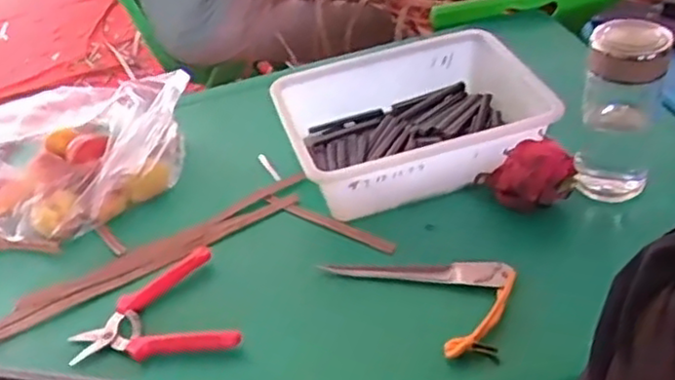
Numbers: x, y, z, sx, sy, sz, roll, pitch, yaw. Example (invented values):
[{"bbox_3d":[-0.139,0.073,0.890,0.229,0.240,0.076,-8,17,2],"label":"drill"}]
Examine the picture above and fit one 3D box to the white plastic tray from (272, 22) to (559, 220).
[{"bbox_3d":[0.079,-0.078,0.776,0.257,0.083,0.200,-13,38,-5],"label":"white plastic tray"}]

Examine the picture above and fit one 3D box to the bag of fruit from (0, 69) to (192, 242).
[{"bbox_3d":[-0.304,-0.056,0.790,0.268,0.124,0.183,-22,40,-16],"label":"bag of fruit"}]

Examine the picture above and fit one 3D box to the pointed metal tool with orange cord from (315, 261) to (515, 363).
[{"bbox_3d":[0.065,0.098,0.630,0.171,0.017,0.103,5,44,13],"label":"pointed metal tool with orange cord"}]

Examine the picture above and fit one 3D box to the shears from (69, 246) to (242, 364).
[{"bbox_3d":[-0.167,0.105,0.665,0.150,0.016,0.116,-8,42,-1],"label":"shears"}]

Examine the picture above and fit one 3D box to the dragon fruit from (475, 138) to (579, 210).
[{"bbox_3d":[0.183,-0.014,0.693,0.080,0.065,0.056,-6,40,3],"label":"dragon fruit"}]

